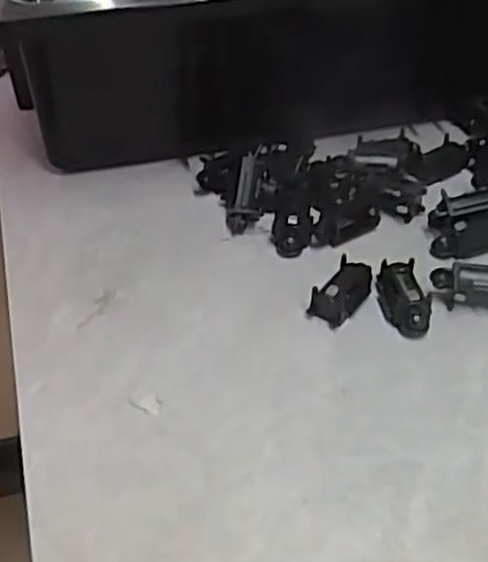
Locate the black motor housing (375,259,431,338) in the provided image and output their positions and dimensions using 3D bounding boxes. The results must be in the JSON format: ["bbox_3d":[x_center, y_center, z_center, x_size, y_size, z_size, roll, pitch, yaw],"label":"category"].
[{"bbox_3d":[0.065,0.007,0.324,0.017,0.014,0.034,-3,41,-2],"label":"black motor housing"}]

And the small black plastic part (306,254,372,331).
[{"bbox_3d":[0.040,0.004,0.327,0.015,0.012,0.031,25,47,27],"label":"small black plastic part"}]

